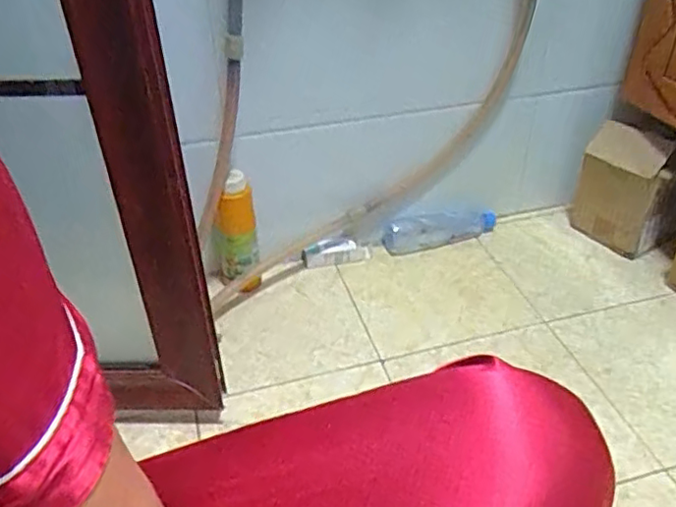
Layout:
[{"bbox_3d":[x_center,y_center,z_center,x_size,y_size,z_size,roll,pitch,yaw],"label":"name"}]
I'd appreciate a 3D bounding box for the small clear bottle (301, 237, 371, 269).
[{"bbox_3d":[-0.002,-0.002,1.237,0.141,0.042,0.040,-10,36,-10],"label":"small clear bottle"}]

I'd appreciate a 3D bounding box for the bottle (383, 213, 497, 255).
[{"bbox_3d":[0.220,-0.047,1.266,0.244,0.069,0.054,-14,37,-14],"label":"bottle"}]

